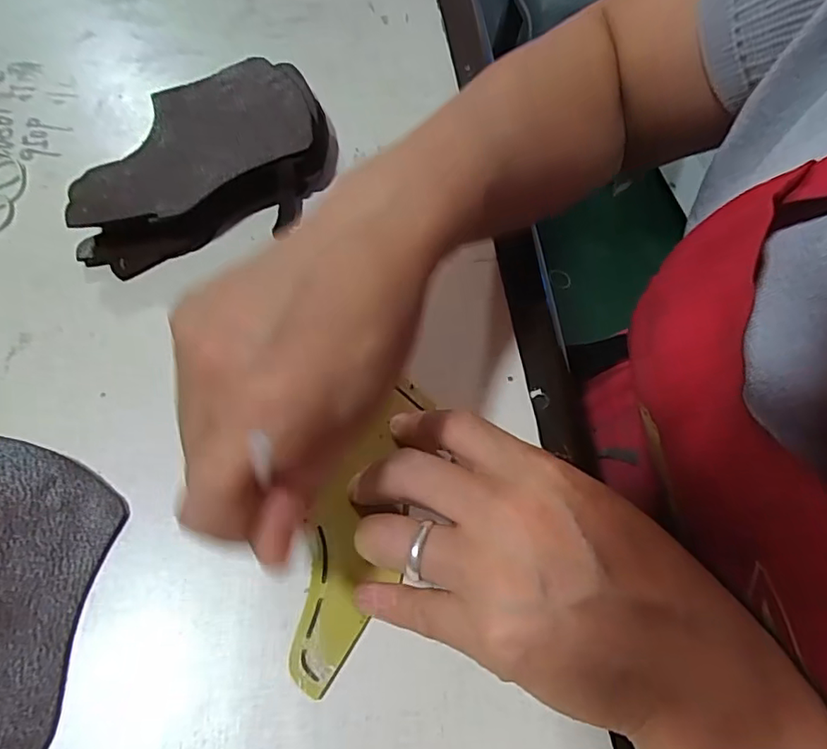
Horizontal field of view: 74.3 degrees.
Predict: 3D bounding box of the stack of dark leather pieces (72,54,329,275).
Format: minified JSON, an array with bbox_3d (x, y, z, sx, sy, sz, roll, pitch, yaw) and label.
[{"bbox_3d":[-0.127,-0.132,0.329,0.156,0.032,0.108,-24,65,-16],"label":"stack of dark leather pieces"}]

